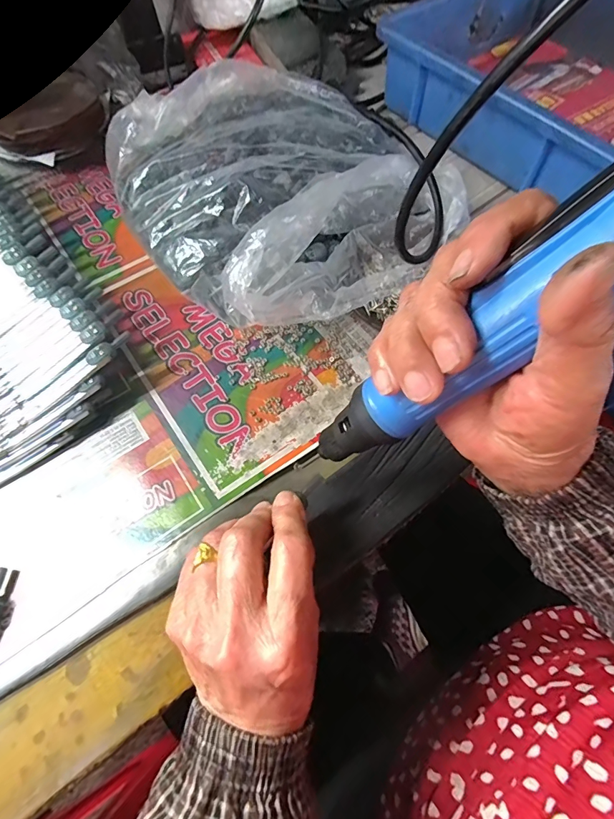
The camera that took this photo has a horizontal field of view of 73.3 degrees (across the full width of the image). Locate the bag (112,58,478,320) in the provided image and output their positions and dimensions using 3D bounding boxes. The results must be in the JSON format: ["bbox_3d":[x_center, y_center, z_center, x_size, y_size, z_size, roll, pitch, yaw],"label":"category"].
[{"bbox_3d":[-0.019,-0.192,0.352,0.237,0.077,0.255,-37,68,-18],"label":"bag"}]

